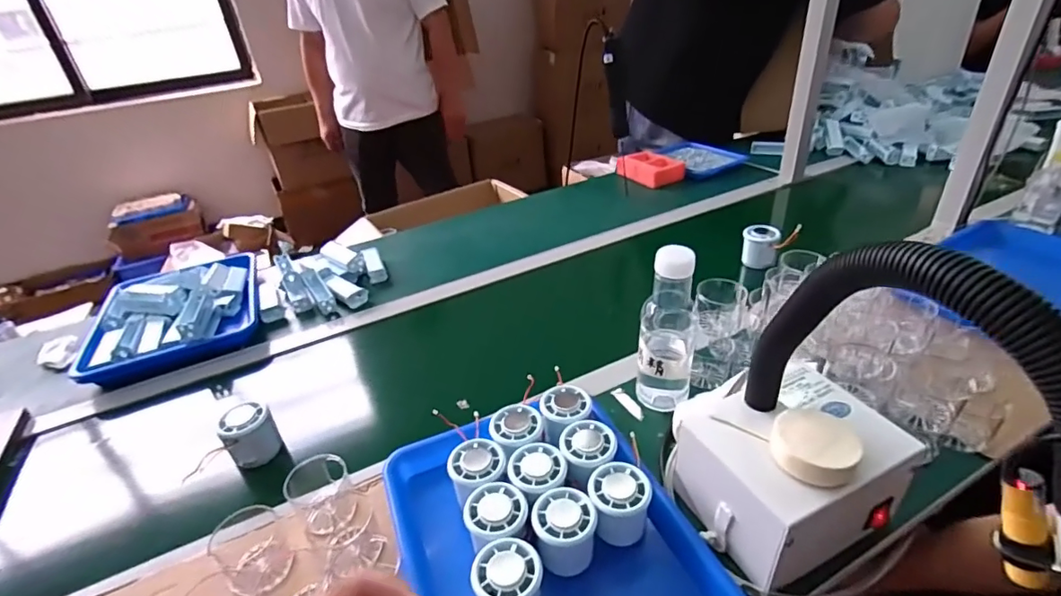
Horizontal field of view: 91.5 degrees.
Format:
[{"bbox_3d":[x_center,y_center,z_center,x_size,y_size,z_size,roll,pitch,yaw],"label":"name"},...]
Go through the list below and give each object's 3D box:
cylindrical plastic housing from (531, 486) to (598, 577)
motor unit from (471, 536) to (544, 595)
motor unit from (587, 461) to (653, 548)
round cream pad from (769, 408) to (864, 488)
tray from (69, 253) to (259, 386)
[{"bbox_3d":[0.032,0.217,0.480,0.055,0.069,0.050,-8,31,-3],"label":"cylindrical plastic housing"},{"bbox_3d":[-0.018,0.246,0.440,0.055,0.069,0.051,-4,31,3],"label":"motor unit"},{"bbox_3d":[0.086,0.201,0.498,0.058,0.062,0.059,0,32,10],"label":"motor unit"},{"bbox_3d":[0.236,0.124,0.433,0.061,0.029,0.065,-4,31,3],"label":"round cream pad"},{"bbox_3d":[-0.618,0.020,0.903,0.255,0.065,0.294,-18,33,-20],"label":"tray"}]

